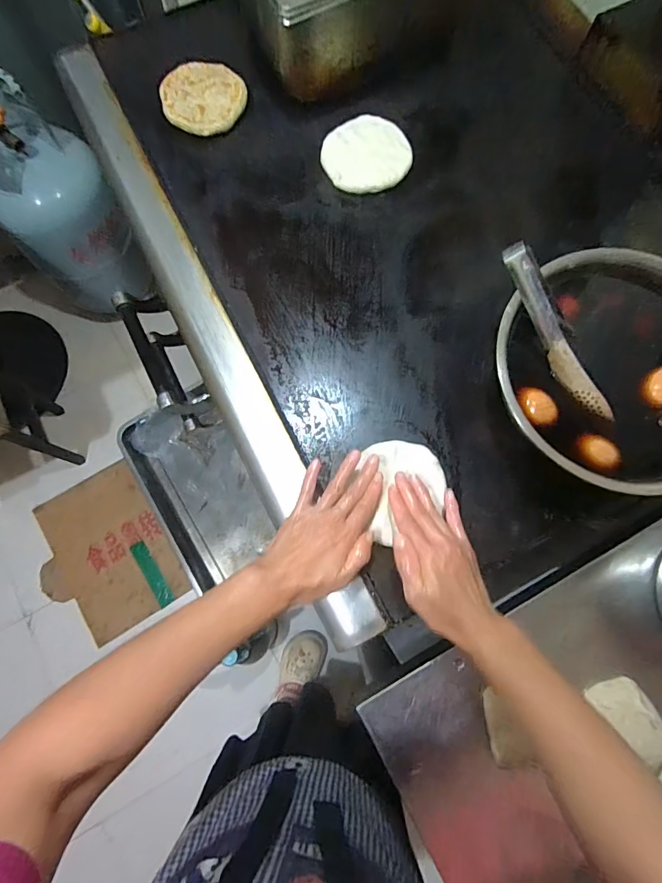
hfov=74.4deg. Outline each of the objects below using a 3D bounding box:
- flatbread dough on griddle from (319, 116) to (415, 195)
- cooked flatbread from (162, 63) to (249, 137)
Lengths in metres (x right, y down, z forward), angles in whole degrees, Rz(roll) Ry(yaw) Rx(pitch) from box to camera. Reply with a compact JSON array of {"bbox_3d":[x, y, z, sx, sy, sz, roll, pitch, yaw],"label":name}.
[{"bbox_3d":[0.049,-0.401,0.612,0.119,0.017,0.105,-24,78,-6],"label":"flatbread dough on griddle"},{"bbox_3d":[-0.186,-0.498,0.631,0.119,0.011,0.110,0,82,2],"label":"cooked flatbread"}]

